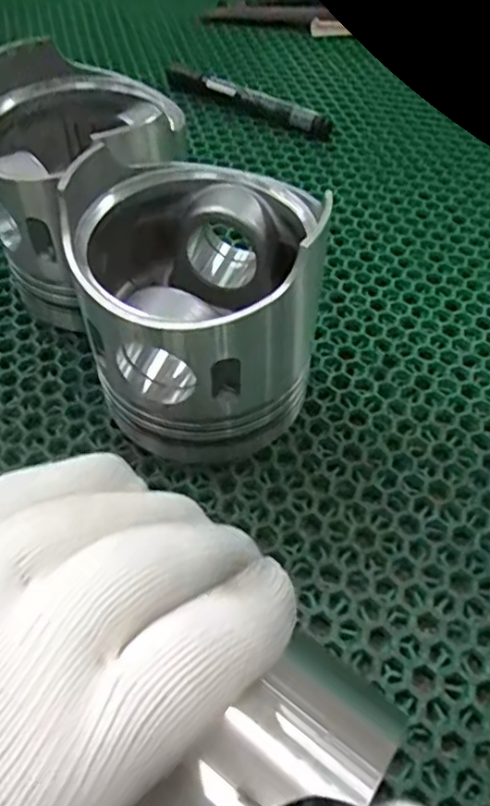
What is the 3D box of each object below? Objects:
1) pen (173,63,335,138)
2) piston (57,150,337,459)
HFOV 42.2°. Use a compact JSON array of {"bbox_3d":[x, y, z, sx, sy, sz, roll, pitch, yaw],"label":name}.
[{"bbox_3d":[0.003,-0.236,0.491,0.145,0.018,0.019,28,58,19],"label":"pen"},{"bbox_3d":[-0.019,-0.042,0.285,0.100,0.108,0.107,0,53,0],"label":"piston"}]

